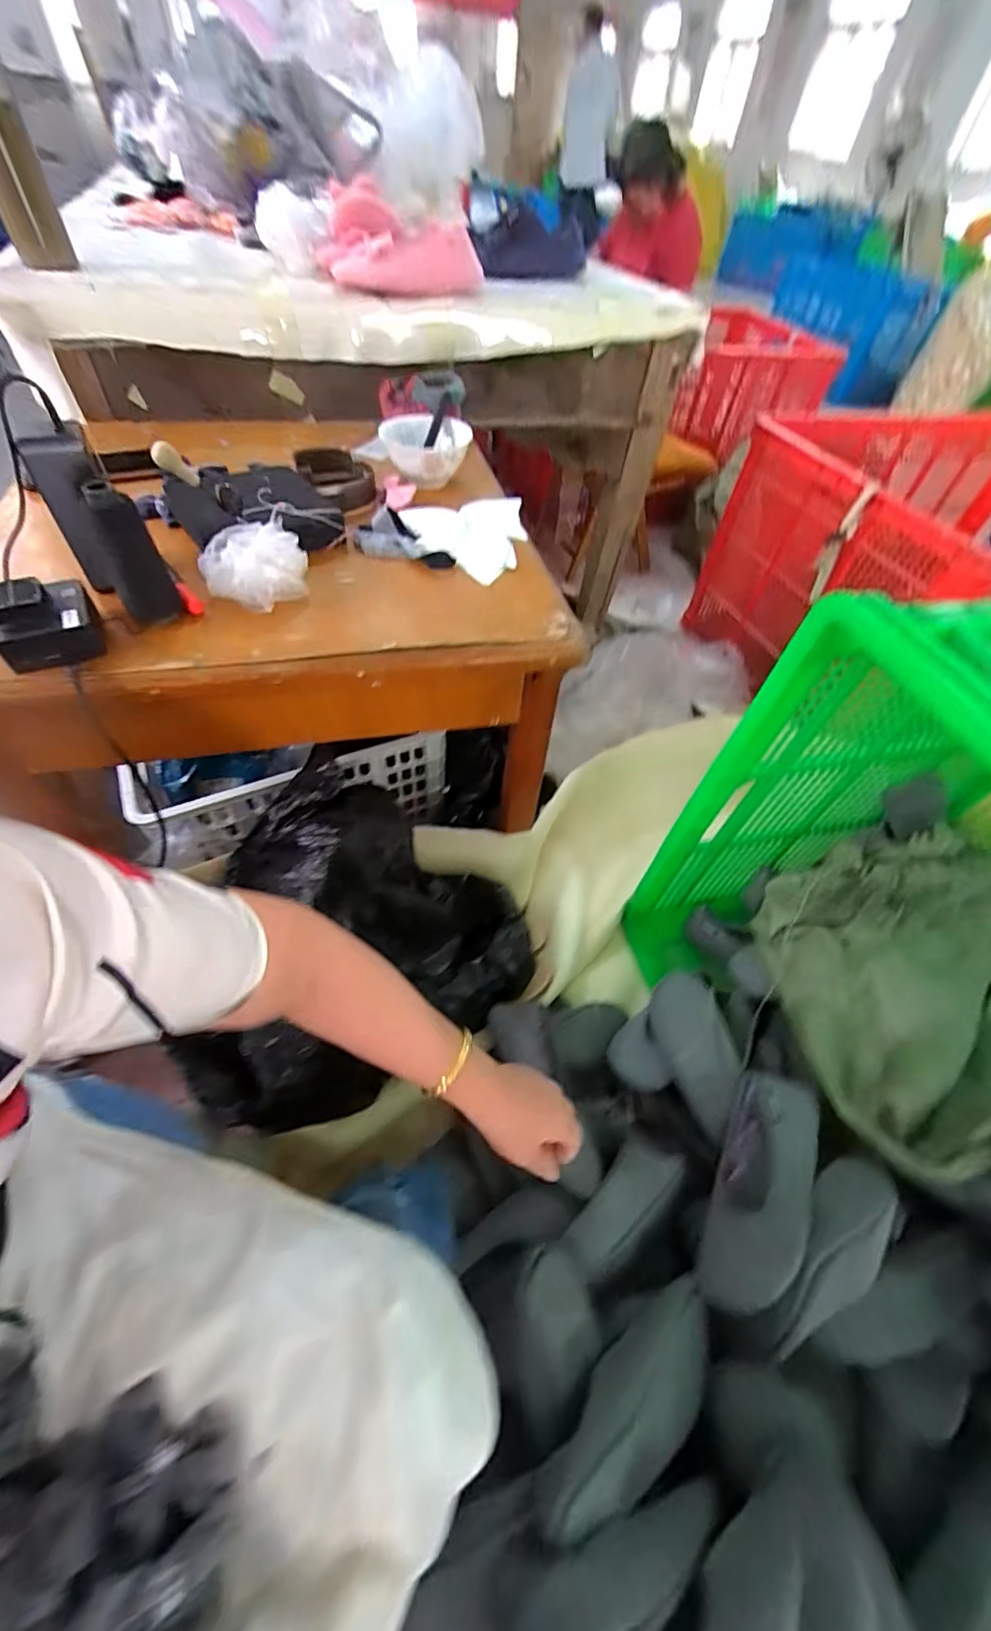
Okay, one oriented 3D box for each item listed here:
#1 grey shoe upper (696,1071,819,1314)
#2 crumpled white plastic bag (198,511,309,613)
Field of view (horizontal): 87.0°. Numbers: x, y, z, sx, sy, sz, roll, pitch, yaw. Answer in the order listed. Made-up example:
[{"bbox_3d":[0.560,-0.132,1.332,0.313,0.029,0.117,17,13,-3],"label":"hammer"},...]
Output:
[{"bbox_3d":[0.290,0.407,0.585,0.039,0.113,0.243,42,59,-10],"label":"grey shoe upper"},{"bbox_3d":[-0.240,-0.248,0.523,0.098,0.053,0.083,-15,54,-16],"label":"crumpled white plastic bag"}]

